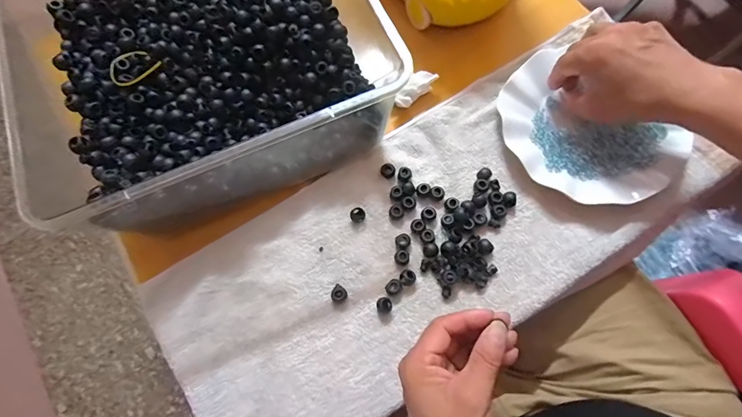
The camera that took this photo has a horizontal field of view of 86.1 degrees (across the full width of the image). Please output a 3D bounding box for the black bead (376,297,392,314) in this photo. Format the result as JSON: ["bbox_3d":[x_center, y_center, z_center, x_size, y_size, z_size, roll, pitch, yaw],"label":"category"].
[{"bbox_3d":[0.013,0.092,0.376,0.014,0.011,0.014,-1,71,2],"label":"black bead"}]

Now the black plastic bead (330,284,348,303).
[{"bbox_3d":[-0.031,0.083,0.381,0.016,0.012,0.016,-1,71,2],"label":"black plastic bead"}]

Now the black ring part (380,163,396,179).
[{"bbox_3d":[0.018,-0.040,0.416,0.016,0.006,0.014,-32,73,-9],"label":"black ring part"}]

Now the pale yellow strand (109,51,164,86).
[{"bbox_3d":[-0.231,-0.137,0.384,0.030,0.004,0.045,45,68,-4],"label":"pale yellow strand"}]

